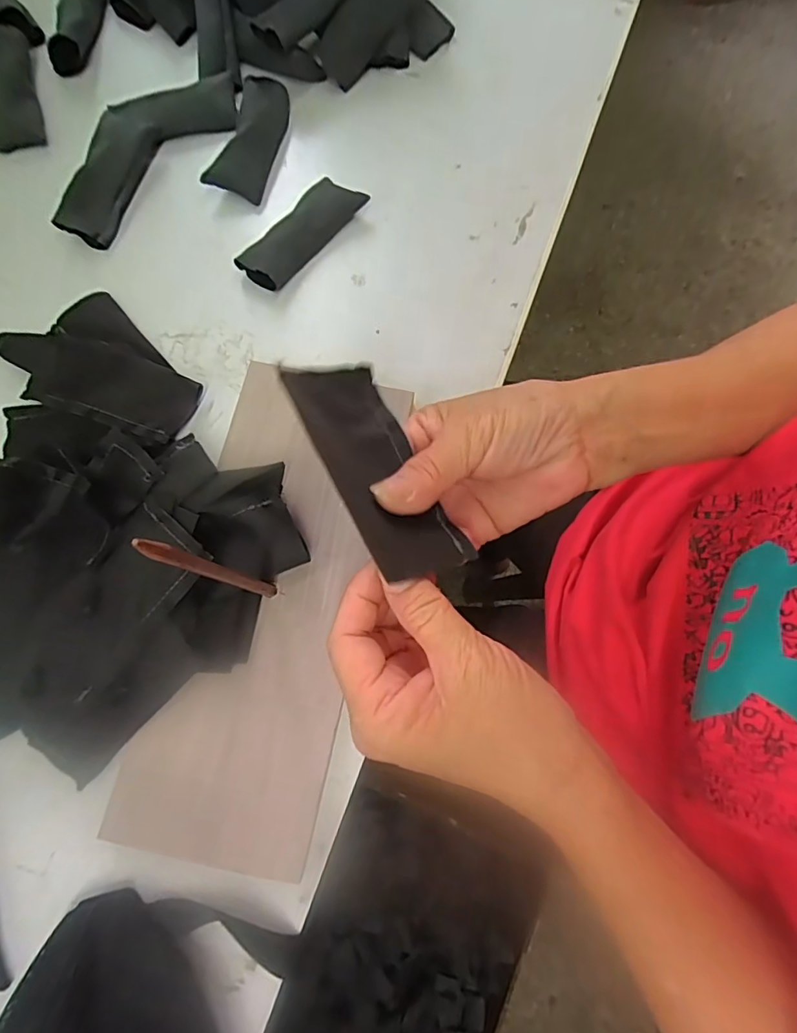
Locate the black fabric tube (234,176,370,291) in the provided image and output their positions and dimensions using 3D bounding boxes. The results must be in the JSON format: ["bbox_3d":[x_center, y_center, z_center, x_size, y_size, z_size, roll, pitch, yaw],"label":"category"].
[{"bbox_3d":[-0.074,-0.218,0.389,0.036,0.018,0.104,41,80,7],"label":"black fabric tube"}]

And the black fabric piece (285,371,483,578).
[{"bbox_3d":[-0.012,-0.025,0.230,0.054,0.004,0.114,-8,62,-41],"label":"black fabric piece"}]

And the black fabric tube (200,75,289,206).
[{"bbox_3d":[-0.117,-0.300,0.407,0.042,0.025,0.099,16,78,3],"label":"black fabric tube"}]

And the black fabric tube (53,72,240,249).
[{"bbox_3d":[-0.203,-0.293,0.409,0.070,0.020,0.178,38,79,7],"label":"black fabric tube"}]

